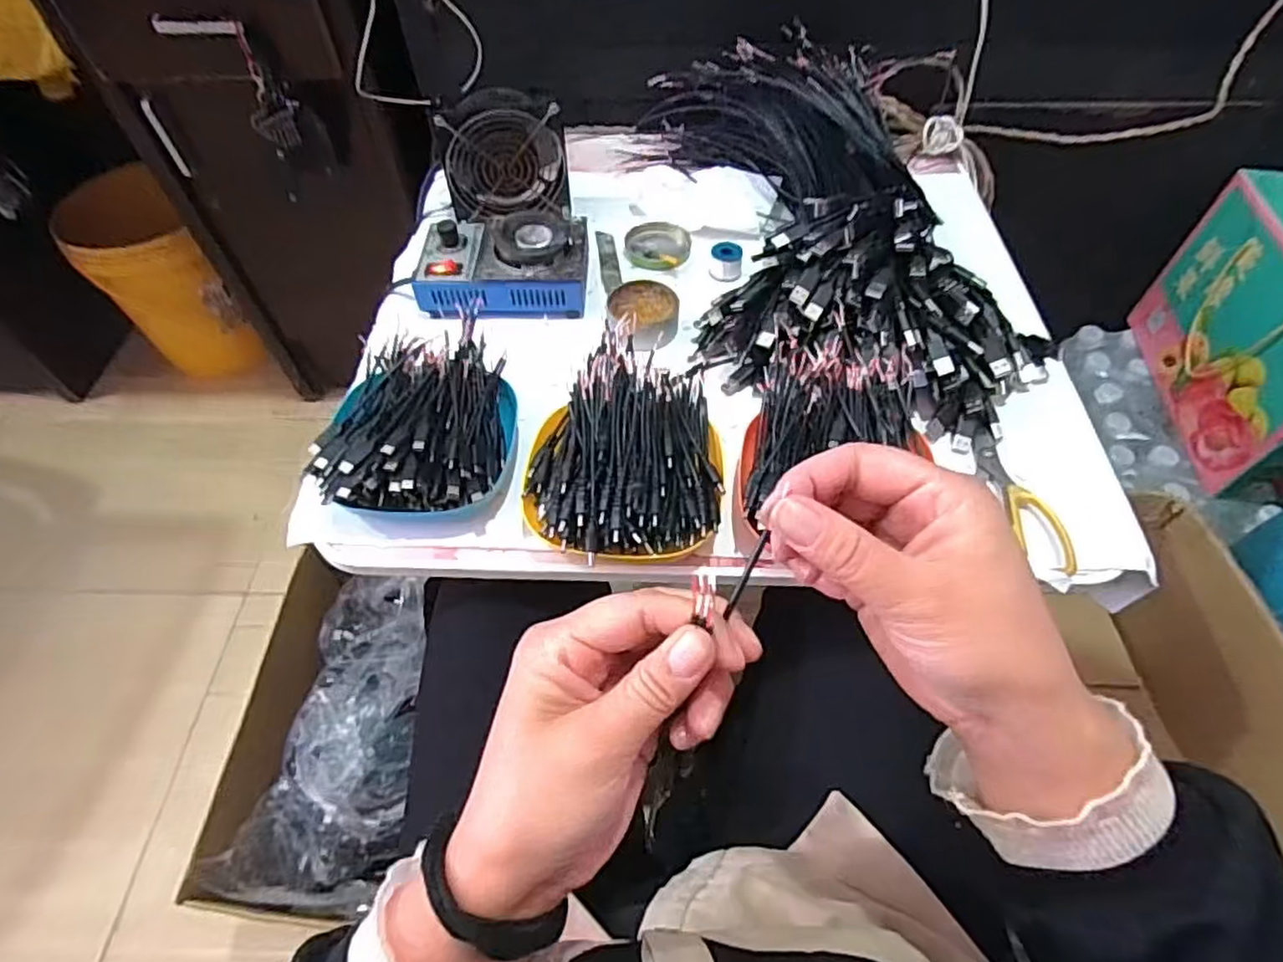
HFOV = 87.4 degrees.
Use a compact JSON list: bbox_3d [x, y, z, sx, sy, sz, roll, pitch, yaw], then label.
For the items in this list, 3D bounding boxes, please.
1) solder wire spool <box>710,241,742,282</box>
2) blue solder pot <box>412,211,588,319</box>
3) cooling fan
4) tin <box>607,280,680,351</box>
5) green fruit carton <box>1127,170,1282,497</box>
[{"bbox_3d":[0.082,-0.211,0.646,0.029,0.030,0.024,7,56,6],"label":"solder wire spool"},{"bbox_3d":[-0.126,-0.196,0.610,0.151,0.053,0.109,-2,56,0],"label":"blue solder pot"},{"bbox_3d":[-0.136,-0.322,0.664,0.118,0.106,0.052,-9,56,-5],"label":"cooling fan"},{"bbox_3d":[0.002,-0.149,0.599,0.062,0.024,0.065,-1,56,1],"label":"tin"},{"bbox_3d":[0.795,-0.168,0.812,0.169,0.231,0.337,2,56,3],"label":"green fruit carton"}]

